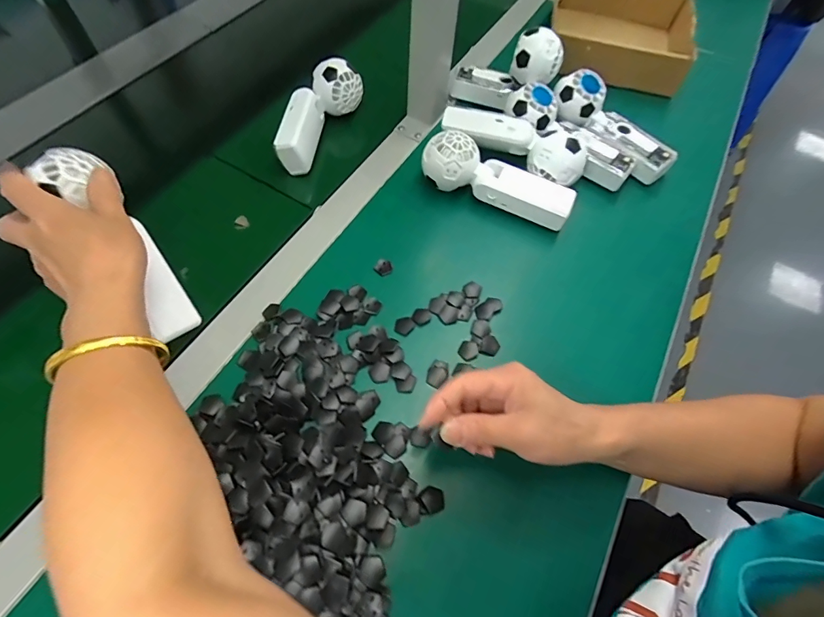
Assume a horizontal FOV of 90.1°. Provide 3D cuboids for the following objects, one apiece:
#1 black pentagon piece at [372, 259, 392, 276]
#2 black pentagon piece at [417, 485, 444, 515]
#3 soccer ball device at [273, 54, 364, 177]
[{"bbox_3d":[-0.029,-0.042,0.422,0.018,0.004,0.017,31,64,15],"label":"black pentagon piece"},{"bbox_3d":[0.015,0.150,0.322,0.021,0.004,0.019,-16,62,-11],"label":"black pentagon piece"},{"bbox_3d":[-0.118,-0.234,0.492,0.058,0.050,0.148,24,62,11],"label":"soccer ball device"}]

